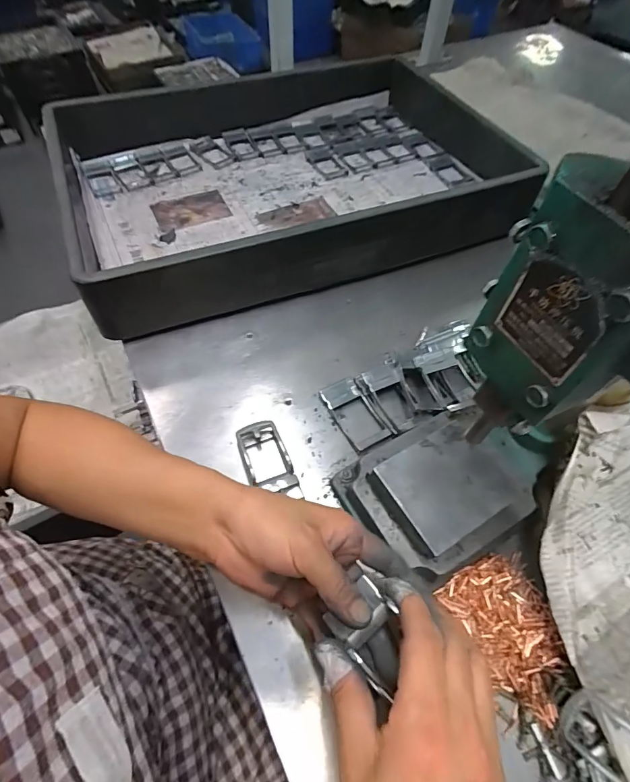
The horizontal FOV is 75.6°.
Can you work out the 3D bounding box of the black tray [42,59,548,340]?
[{"bbox_3d":[-0.016,-0.286,0.538,0.566,0.095,0.372,-22,60,-15],"label":"black tray"}]

